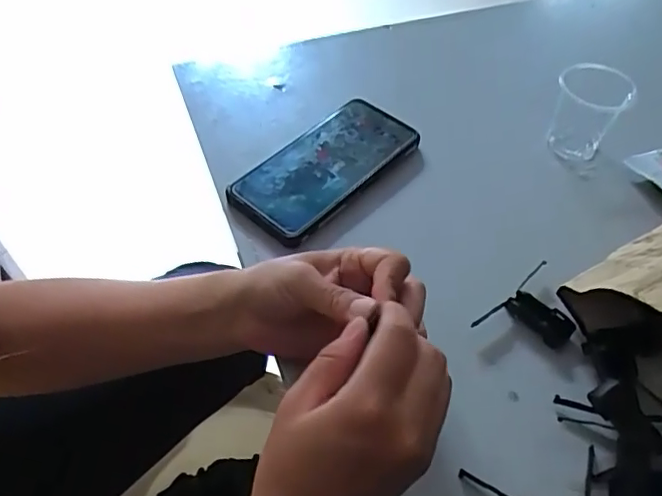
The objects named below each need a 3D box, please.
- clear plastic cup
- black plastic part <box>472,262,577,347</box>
[{"bbox_3d":[0.221,-0.118,0.483,0.055,0.071,0.053,1,52,-2],"label":"clear plastic cup"},{"bbox_3d":[0.138,0.050,0.382,0.065,0.020,0.047,-32,60,-24],"label":"black plastic part"}]

